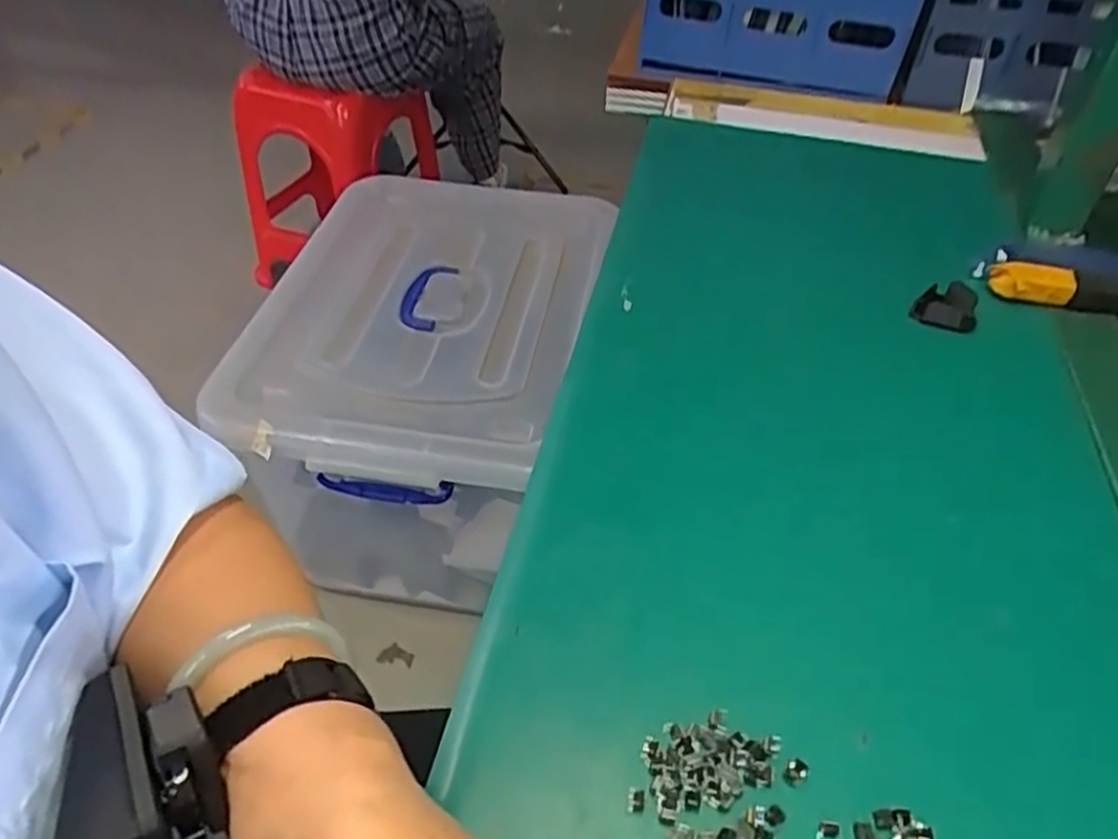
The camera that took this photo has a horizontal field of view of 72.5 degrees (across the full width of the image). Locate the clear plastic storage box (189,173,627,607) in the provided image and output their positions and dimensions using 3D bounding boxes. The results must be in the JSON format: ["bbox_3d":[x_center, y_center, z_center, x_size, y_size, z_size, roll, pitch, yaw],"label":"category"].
[{"bbox_3d":[-0.202,-0.073,1.224,0.462,0.373,0.661,10,45,8],"label":"clear plastic storage box"}]

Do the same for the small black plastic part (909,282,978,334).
[{"bbox_3d":[0.259,-0.076,0.507,0.039,0.023,0.040,25,49,22],"label":"small black plastic part"}]

